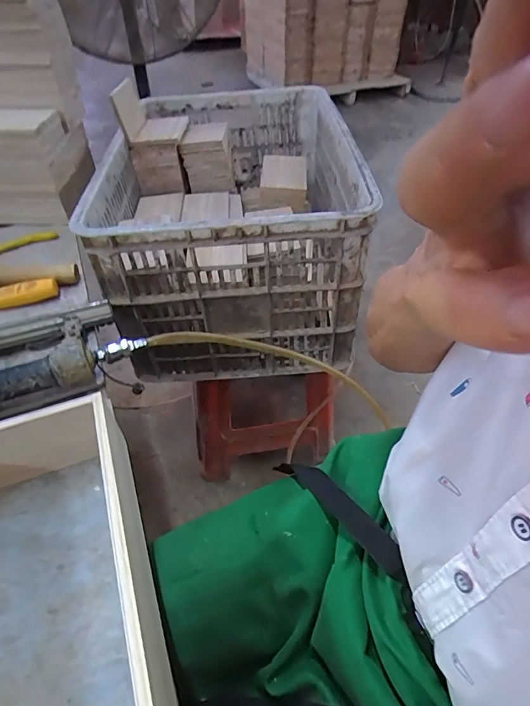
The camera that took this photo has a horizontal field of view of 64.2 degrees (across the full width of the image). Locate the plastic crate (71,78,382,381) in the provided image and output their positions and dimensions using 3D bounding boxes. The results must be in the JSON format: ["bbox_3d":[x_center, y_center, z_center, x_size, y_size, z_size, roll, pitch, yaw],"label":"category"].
[{"bbox_3d":[-0.064,-0.279,0.848,0.406,0.305,0.589,-2,47,-2],"label":"plastic crate"}]

